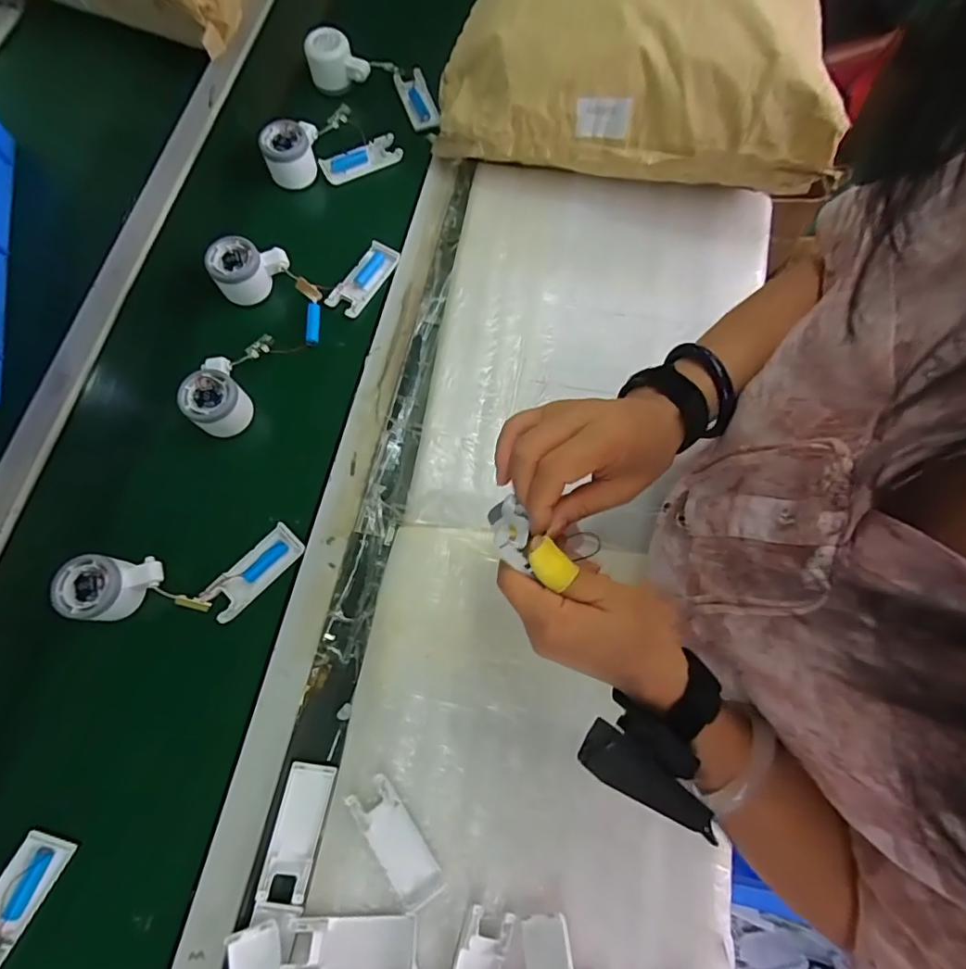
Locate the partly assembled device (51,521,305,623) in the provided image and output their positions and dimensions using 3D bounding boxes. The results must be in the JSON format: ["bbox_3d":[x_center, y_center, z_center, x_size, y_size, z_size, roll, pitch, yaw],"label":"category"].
[{"bbox_3d":[-0.288,0.094,0.504,0.210,0.041,0.078,-11,67,-9],"label":"partly assembled device"}]

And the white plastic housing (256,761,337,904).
[{"bbox_3d":[-0.162,0.301,0.456,0.039,0.017,0.103,12,72,1],"label":"white plastic housing"}]

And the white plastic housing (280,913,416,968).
[{"bbox_3d":[-0.107,0.378,0.422,0.102,0.013,0.039,-1,72,-3],"label":"white plastic housing"}]

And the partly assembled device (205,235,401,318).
[{"bbox_3d":[-0.204,-0.244,0.605,0.206,0.045,0.087,-9,67,-8],"label":"partly assembled device"}]

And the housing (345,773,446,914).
[{"bbox_3d":[-0.075,0.311,0.452,0.040,0.007,0.104,-34,77,-12],"label":"housing"}]

